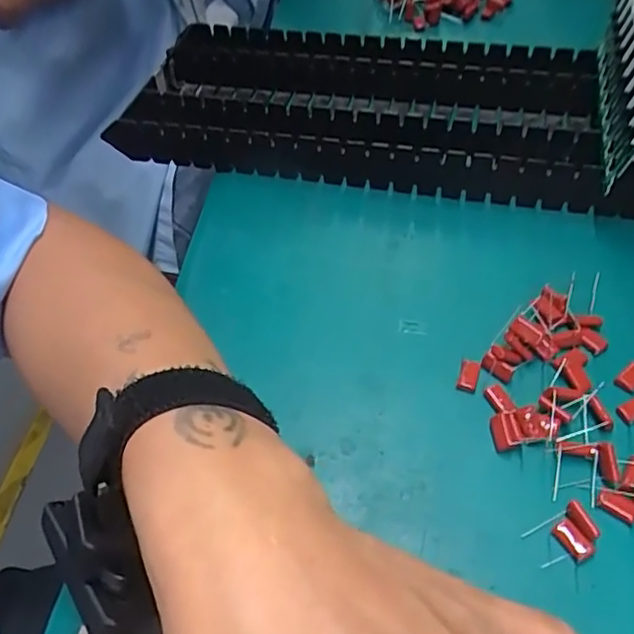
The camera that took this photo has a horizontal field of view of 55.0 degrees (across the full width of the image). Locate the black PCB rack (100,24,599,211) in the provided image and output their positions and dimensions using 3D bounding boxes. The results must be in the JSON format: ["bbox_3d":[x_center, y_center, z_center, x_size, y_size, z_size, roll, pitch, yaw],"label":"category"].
[{"bbox_3d":[0.026,-0.143,0.422,0.313,0.037,0.141,5,50,9],"label":"black PCB rack"}]

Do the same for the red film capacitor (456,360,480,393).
[{"bbox_3d":[0.073,0.029,0.296,0.009,0.005,0.016,13,52,14],"label":"red film capacitor"}]

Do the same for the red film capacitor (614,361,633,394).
[{"bbox_3d":[0.150,0.027,0.288,0.017,0.004,0.010,-38,57,-25],"label":"red film capacitor"}]

